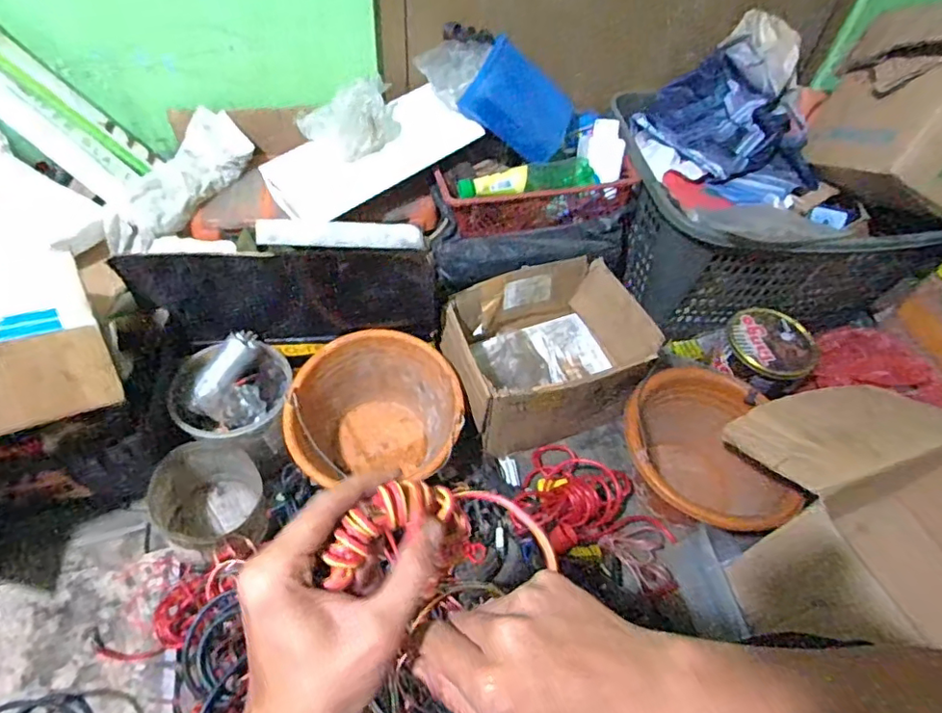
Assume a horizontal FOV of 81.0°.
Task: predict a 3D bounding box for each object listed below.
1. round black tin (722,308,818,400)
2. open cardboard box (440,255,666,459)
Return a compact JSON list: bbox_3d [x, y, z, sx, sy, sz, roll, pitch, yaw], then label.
[{"bbox_3d":[0.514,-0.011,0.957,0.148,0.062,0.144,2,53,-2],"label":"round black tin"},{"bbox_3d":[0.126,-0.002,0.939,0.305,0.184,0.233,-16,56,-15],"label":"open cardboard box"}]

